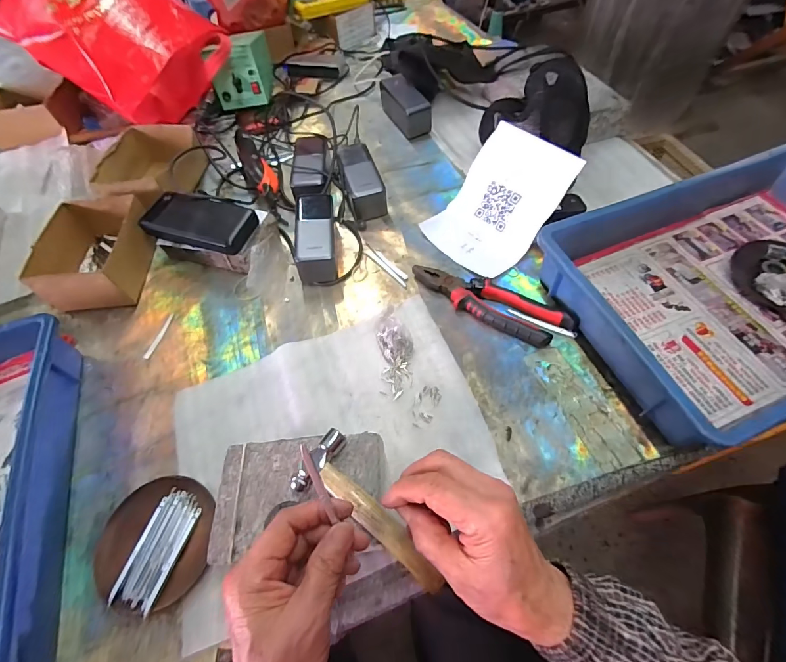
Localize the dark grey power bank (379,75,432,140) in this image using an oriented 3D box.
[{"bbox_3d":[0.022,-0.427,0.741,0.058,0.056,0.131,-20,60,-10],"label":"dark grey power bank"}]

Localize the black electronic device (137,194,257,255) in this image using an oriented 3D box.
[{"bbox_3d":[-0.276,-0.160,0.560,0.155,0.029,0.076,17,60,13],"label":"black electronic device"}]

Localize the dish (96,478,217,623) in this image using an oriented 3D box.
[{"bbox_3d":[-0.236,0.208,0.390,0.104,0.023,0.112,-1,58,2],"label":"dish"}]

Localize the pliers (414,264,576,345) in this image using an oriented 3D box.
[{"bbox_3d":[0.124,-0.039,0.514,0.215,0.021,0.060,26,63,18],"label":"pliers"}]

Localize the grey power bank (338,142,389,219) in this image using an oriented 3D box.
[{"bbox_3d":[-0.052,-0.240,0.630,0.059,0.048,0.135,-14,59,-6],"label":"grey power bank"}]

